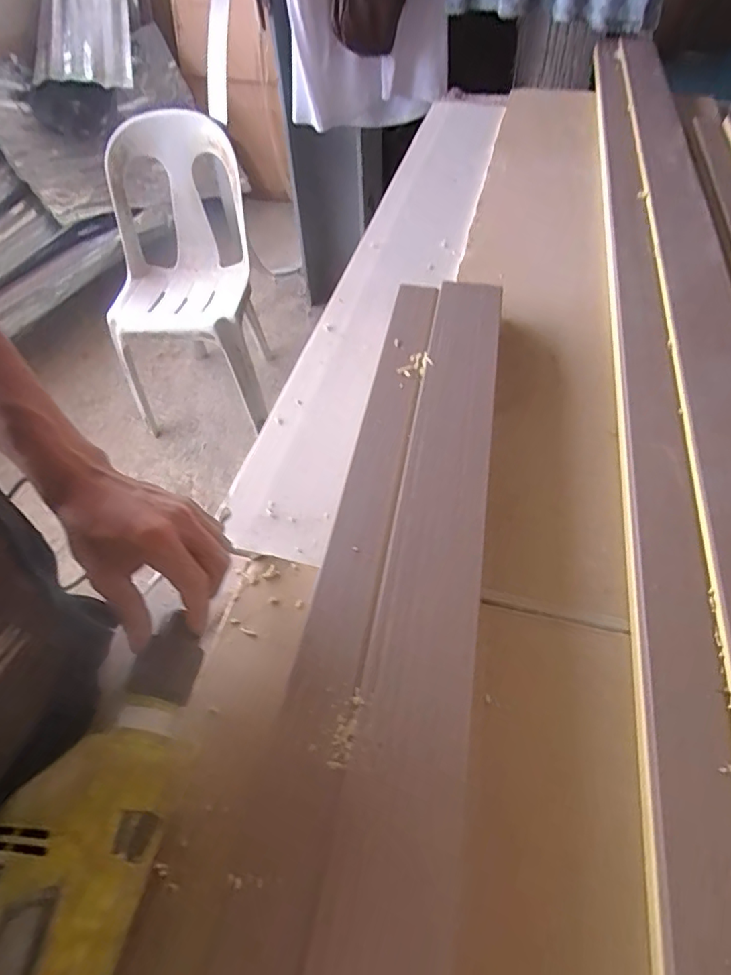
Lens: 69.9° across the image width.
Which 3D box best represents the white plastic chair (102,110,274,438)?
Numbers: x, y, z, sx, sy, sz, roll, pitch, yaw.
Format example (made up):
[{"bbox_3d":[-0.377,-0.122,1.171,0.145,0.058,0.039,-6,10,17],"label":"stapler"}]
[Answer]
[{"bbox_3d":[-0.585,-0.670,1.680,0.463,0.706,0.680,-7,51,-1],"label":"white plastic chair"}]

